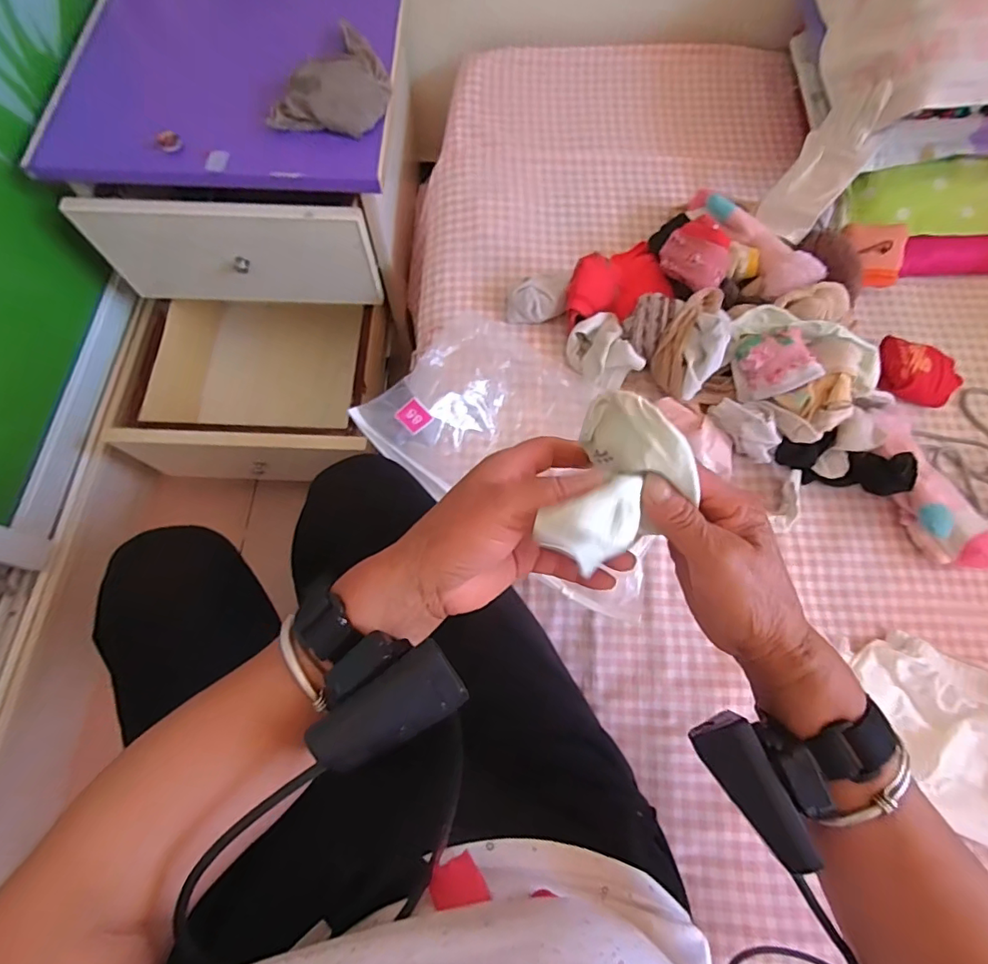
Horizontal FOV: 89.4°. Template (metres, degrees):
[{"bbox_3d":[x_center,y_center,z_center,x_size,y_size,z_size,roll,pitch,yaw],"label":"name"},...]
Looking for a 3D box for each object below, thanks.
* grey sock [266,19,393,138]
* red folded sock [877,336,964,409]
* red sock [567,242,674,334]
[{"bbox_3d":[-0.187,-0.492,0.613,0.118,0.042,0.182,29,72,9],"label":"grey sock"},{"bbox_3d":[0.518,-0.132,0.613,0.099,0.042,0.068,29,73,9],"label":"red folded sock"},{"bbox_3d":[0.152,-0.254,0.626,0.159,0.071,0.091,-28,74,-10],"label":"red sock"}]

